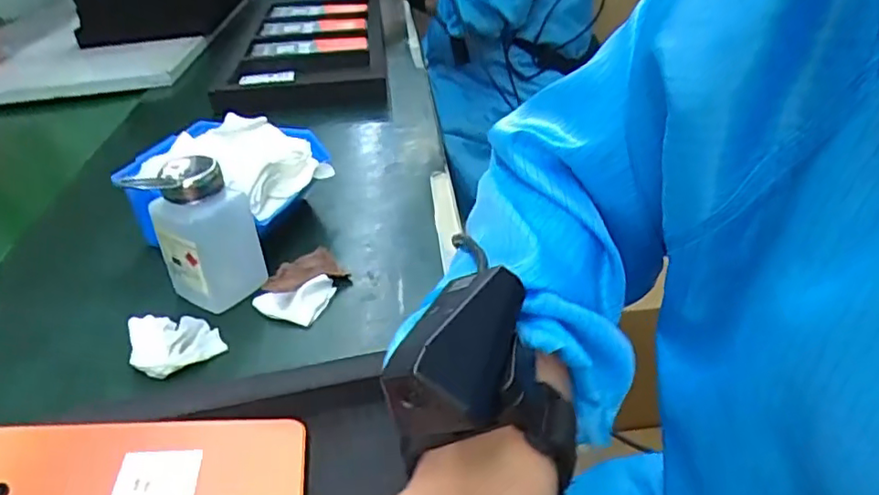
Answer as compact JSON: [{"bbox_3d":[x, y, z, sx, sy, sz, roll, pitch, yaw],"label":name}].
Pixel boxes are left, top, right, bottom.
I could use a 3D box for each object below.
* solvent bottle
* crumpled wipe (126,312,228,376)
[{"bbox_3d":[-0.167,-0.010,0.429,0.049,0.104,0.063,20,42,34],"label":"solvent bottle"},{"bbox_3d":[-0.178,0.061,0.403,0.052,0.018,0.059,-26,39,-27],"label":"crumpled wipe"}]

